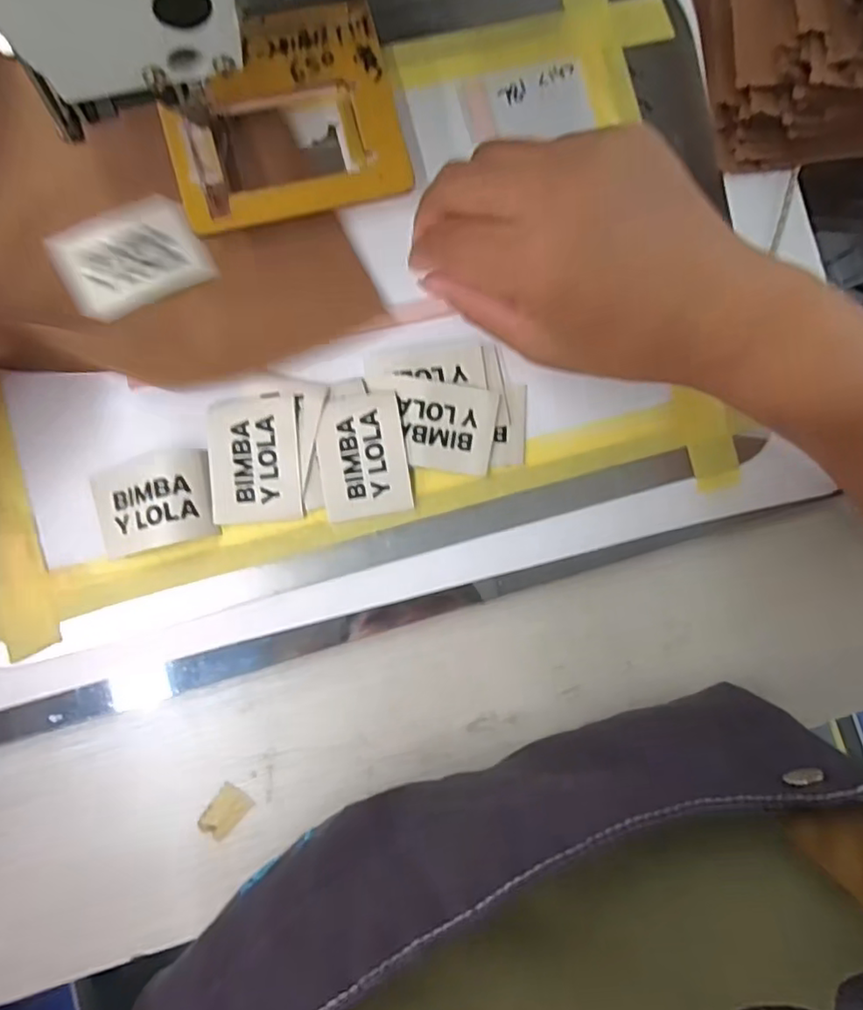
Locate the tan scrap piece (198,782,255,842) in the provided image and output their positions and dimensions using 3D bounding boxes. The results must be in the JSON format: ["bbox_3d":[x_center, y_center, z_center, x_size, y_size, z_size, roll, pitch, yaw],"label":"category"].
[{"bbox_3d":[-0.099,0.148,0.292,0.017,0.004,0.024,40,86,-4],"label":"tan scrap piece"}]

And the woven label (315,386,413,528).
[{"bbox_3d":[-0.032,-0.023,0.287,0.040,0.005,0.057,-9,93,-4],"label":"woven label"}]

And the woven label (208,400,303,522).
[{"bbox_3d":[-0.082,-0.021,0.284,0.040,0.005,0.057,-4,93,-5],"label":"woven label"}]

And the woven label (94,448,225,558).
[{"bbox_3d":[-0.126,-0.001,0.276,0.051,0.008,0.041,-13,91,-6],"label":"woven label"}]

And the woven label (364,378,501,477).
[{"bbox_3d":[0.000,-0.038,0.291,0.061,0.006,0.041,7,90,-7],"label":"woven label"}]

